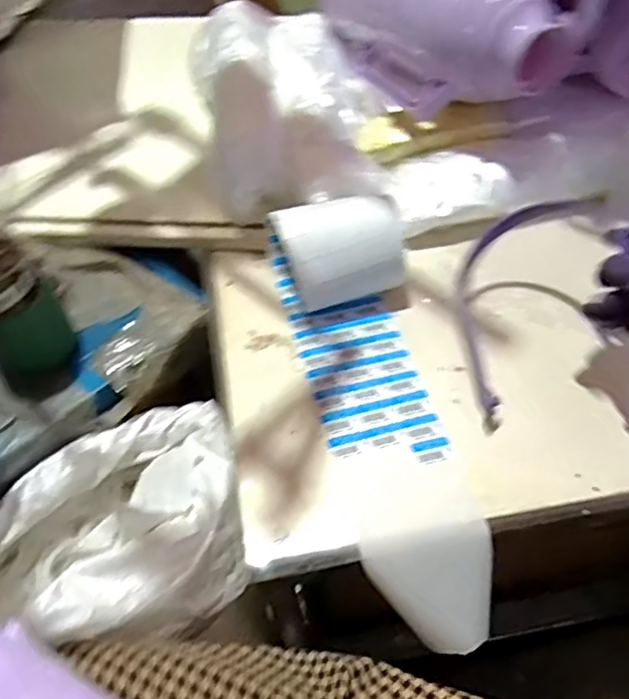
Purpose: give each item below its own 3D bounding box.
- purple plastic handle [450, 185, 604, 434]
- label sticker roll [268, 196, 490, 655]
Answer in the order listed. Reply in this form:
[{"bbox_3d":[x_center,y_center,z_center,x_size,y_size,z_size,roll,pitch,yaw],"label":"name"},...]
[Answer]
[{"bbox_3d":[0.190,-0.058,0.629,0.101,0.024,0.269,23,77,28],"label":"purple plastic handle"},{"bbox_3d":[0.064,0.048,0.591,0.126,0.097,0.414,-13,66,-7],"label":"label sticker roll"}]

